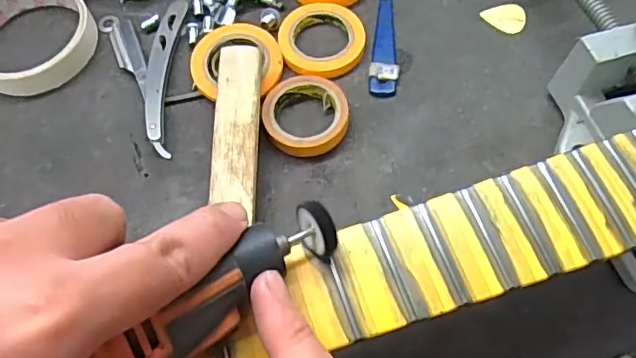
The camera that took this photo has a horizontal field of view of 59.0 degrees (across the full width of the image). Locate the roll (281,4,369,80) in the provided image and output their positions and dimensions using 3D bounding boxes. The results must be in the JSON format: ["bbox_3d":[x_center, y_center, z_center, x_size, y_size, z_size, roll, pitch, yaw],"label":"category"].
[{"bbox_3d":[0.002,-0.093,0.373,0.056,0.012,0.058,-1,64,3],"label":"roll"}]

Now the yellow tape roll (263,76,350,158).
[{"bbox_3d":[-0.007,-0.038,0.347,0.051,0.013,0.052,-1,64,3],"label":"yellow tape roll"}]

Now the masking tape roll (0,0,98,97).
[{"bbox_3d":[-0.197,-0.098,0.386,0.082,0.019,0.084,-1,64,3],"label":"masking tape roll"}]

